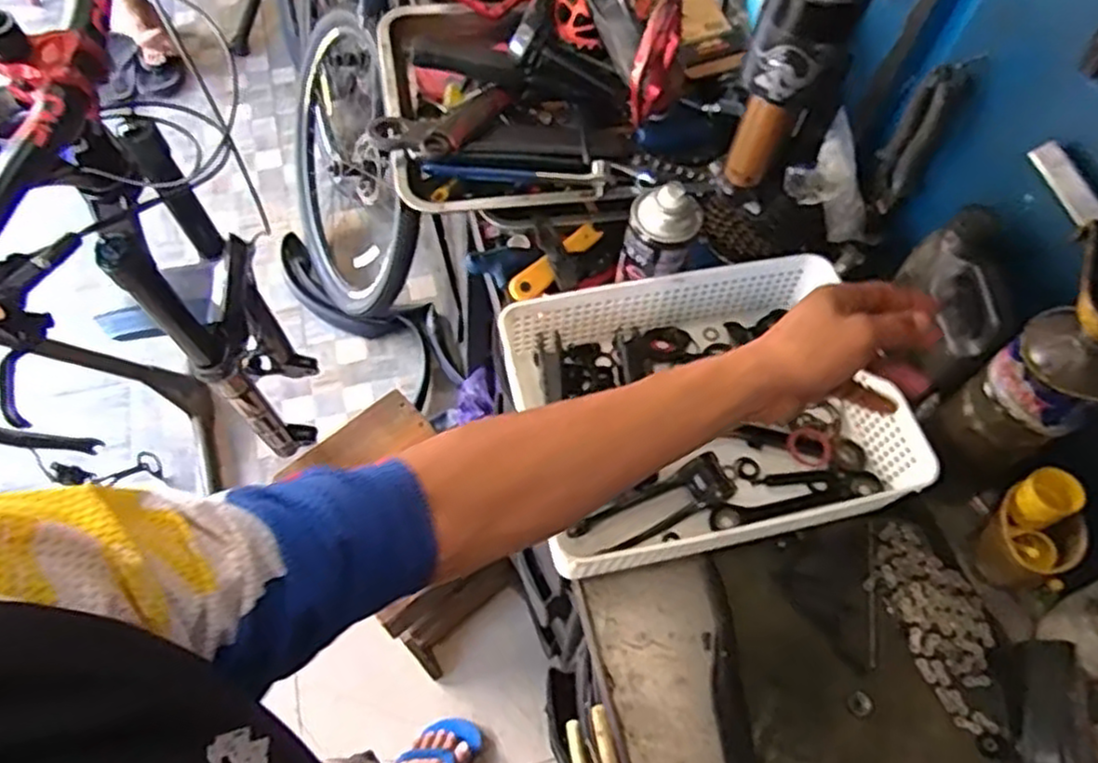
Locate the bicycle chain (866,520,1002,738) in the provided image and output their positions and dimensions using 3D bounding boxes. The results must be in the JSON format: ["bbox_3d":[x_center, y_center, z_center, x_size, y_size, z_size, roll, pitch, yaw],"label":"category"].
[{"bbox_3d":[0.340,0.206,0.630,0.081,0.014,0.168,-24,66,-13],"label":"bicycle chain"}]

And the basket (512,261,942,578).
[{"bbox_3d":[0.139,0.025,0.664,0.321,0.077,0.240,-11,64,-7],"label":"basket"}]

